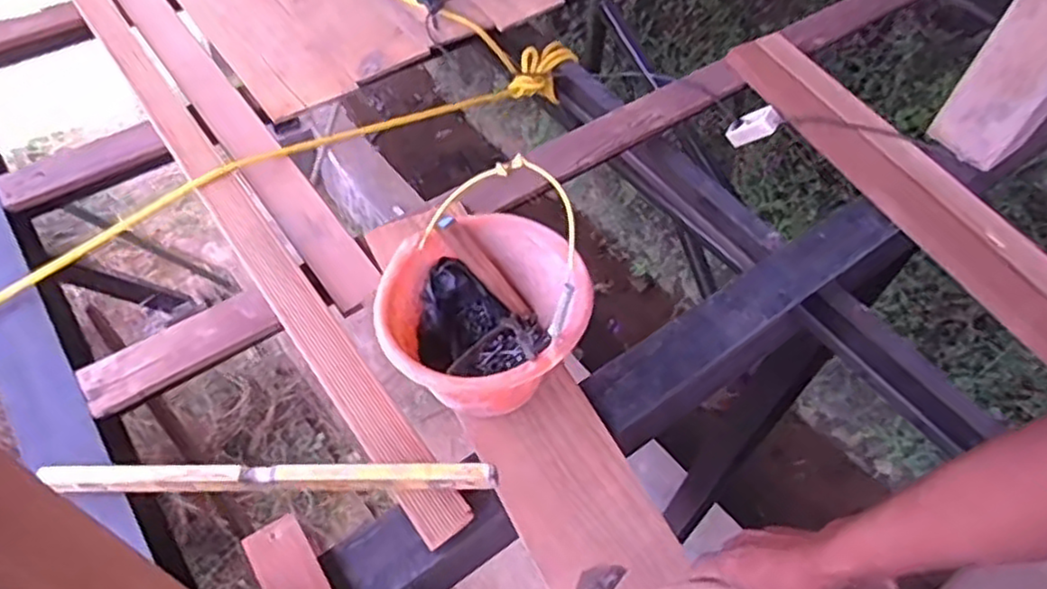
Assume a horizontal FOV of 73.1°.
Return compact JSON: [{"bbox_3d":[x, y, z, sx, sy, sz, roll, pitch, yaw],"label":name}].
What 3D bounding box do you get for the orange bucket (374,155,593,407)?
[{"bbox_3d":[-0.056,0.043,1.023,0.280,0.234,0.274,2,54,-2],"label":"orange bucket"}]

